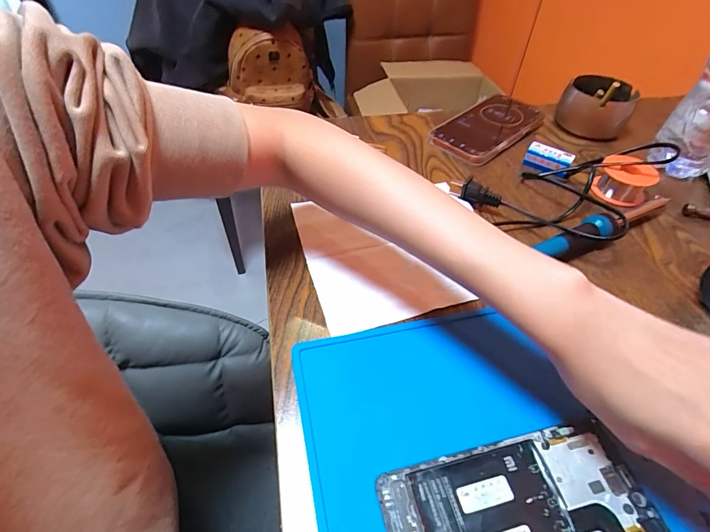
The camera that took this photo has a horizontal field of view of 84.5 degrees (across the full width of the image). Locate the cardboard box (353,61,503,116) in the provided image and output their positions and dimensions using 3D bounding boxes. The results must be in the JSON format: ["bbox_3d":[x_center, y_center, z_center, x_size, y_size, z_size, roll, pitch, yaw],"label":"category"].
[{"bbox_3d":[0.188,-0.496,1.073,0.365,0.091,0.167,-3,48,-5],"label":"cardboard box"}]

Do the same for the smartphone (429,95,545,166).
[{"bbox_3d":[0.170,-0.180,0.500,0.082,0.012,0.156,37,60,25],"label":"smartphone"}]

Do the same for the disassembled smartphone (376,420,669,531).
[{"bbox_3d":[0.091,0.137,0.217,0.145,0.006,0.072,-9,49,-10],"label":"disassembled smartphone"}]

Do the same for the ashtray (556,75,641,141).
[{"bbox_3d":[0.317,-0.210,0.514,0.083,0.048,0.079,28,53,21],"label":"ashtray"}]

